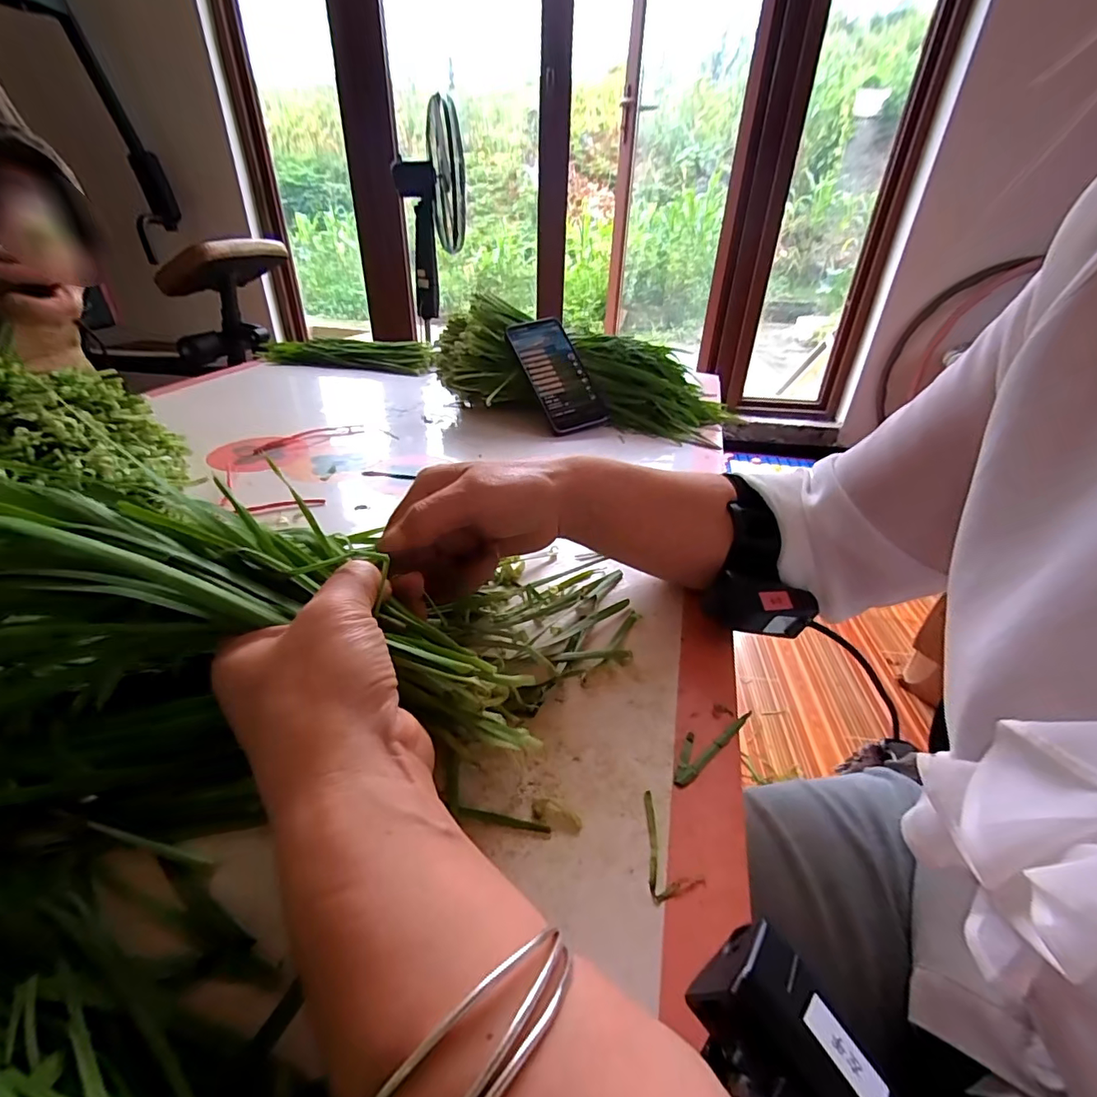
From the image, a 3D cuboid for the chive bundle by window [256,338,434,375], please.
[{"bbox_3d":[-0.353,-0.333,0.873,0.323,0.041,0.068,10,33,11],"label":"chive bundle by window"}]

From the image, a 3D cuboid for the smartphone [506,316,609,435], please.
[{"bbox_3d":[0.011,-0.220,0.641,0.078,0.009,0.159,-20,74,-18],"label":"smartphone"}]

